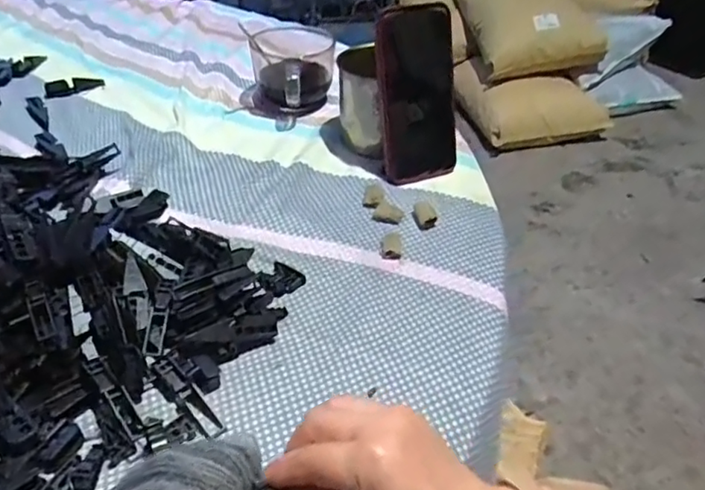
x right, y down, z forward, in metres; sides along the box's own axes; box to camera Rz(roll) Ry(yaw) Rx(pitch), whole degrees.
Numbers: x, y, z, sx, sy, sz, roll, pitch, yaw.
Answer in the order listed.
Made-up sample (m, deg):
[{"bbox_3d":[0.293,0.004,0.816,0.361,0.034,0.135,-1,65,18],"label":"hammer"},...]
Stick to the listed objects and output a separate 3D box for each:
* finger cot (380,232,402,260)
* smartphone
[{"bbox_3d":[0.032,0.000,0.485,0.017,0.007,0.027,3,40,1],"label":"finger cot"},{"bbox_3d":[0.063,-0.139,0.546,0.073,0.159,0.016,-13,30,-13],"label":"smartphone"}]

